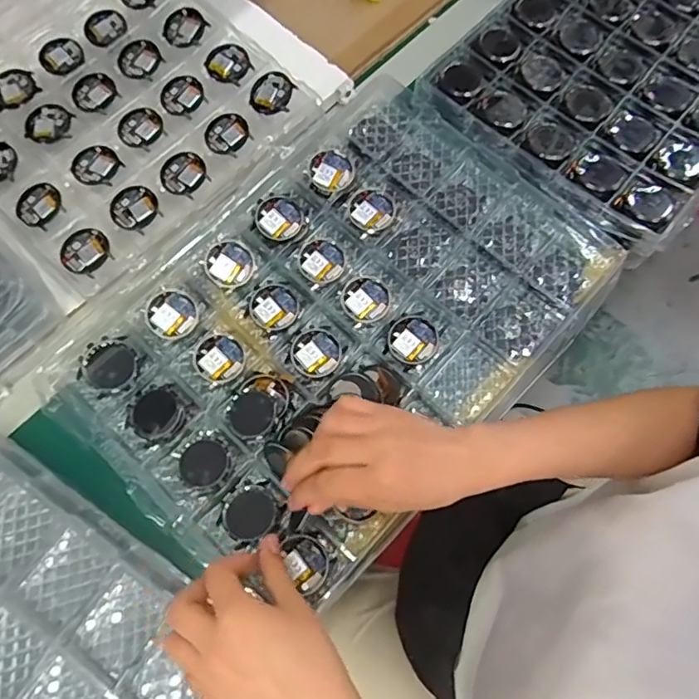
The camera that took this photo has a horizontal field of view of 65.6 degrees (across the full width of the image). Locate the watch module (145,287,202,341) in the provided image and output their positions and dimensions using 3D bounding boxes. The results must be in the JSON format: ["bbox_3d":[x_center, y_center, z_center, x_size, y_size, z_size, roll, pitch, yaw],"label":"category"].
[{"bbox_3d":[-0.158,-0.031,0.485,0.044,0.010,0.043,37,76,-5],"label":"watch module"}]

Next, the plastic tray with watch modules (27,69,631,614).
[{"bbox_3d":[-0.006,-0.031,0.486,0.305,0.032,0.446,41,75,12],"label":"plastic tray with watch modules"}]

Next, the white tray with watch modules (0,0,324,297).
[{"bbox_3d":[-0.278,-0.294,0.563,0.433,0.032,0.319,42,76,12],"label":"white tray with watch modules"}]

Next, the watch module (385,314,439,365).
[{"bbox_3d":[0.057,-0.010,0.485,0.045,0.008,0.045,35,74,10],"label":"watch module"}]

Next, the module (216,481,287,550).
[{"bbox_3d":[-0.080,0.131,0.438,0.048,0.010,0.044,-37,76,-12],"label":"module"}]

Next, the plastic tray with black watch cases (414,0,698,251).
[{"bbox_3d":[0.320,-0.336,0.601,0.293,0.029,0.441,40,75,11],"label":"plastic tray with black watch cases"}]

